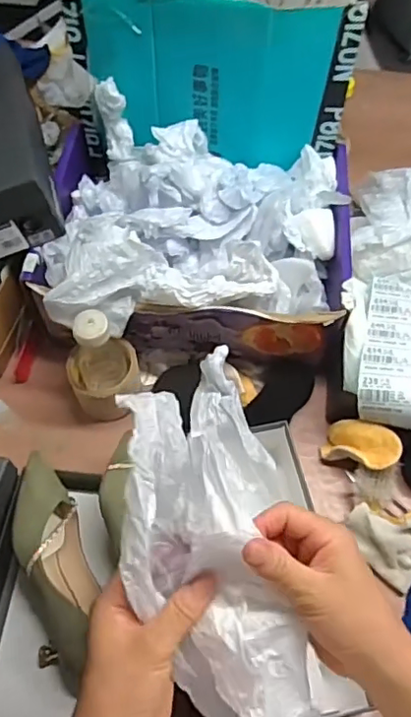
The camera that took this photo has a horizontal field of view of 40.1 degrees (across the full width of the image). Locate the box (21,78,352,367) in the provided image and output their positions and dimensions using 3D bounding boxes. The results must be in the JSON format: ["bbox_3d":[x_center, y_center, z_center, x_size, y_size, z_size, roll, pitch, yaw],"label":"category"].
[{"bbox_3d":[-0.010,-0.148,0.756,0.395,0.183,0.349,5,60,2],"label":"box"}]

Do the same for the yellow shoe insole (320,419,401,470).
[{"bbox_3d":[0.189,0.104,0.699,0.104,0.024,0.053,4,91,43],"label":"yellow shoe insole"}]

